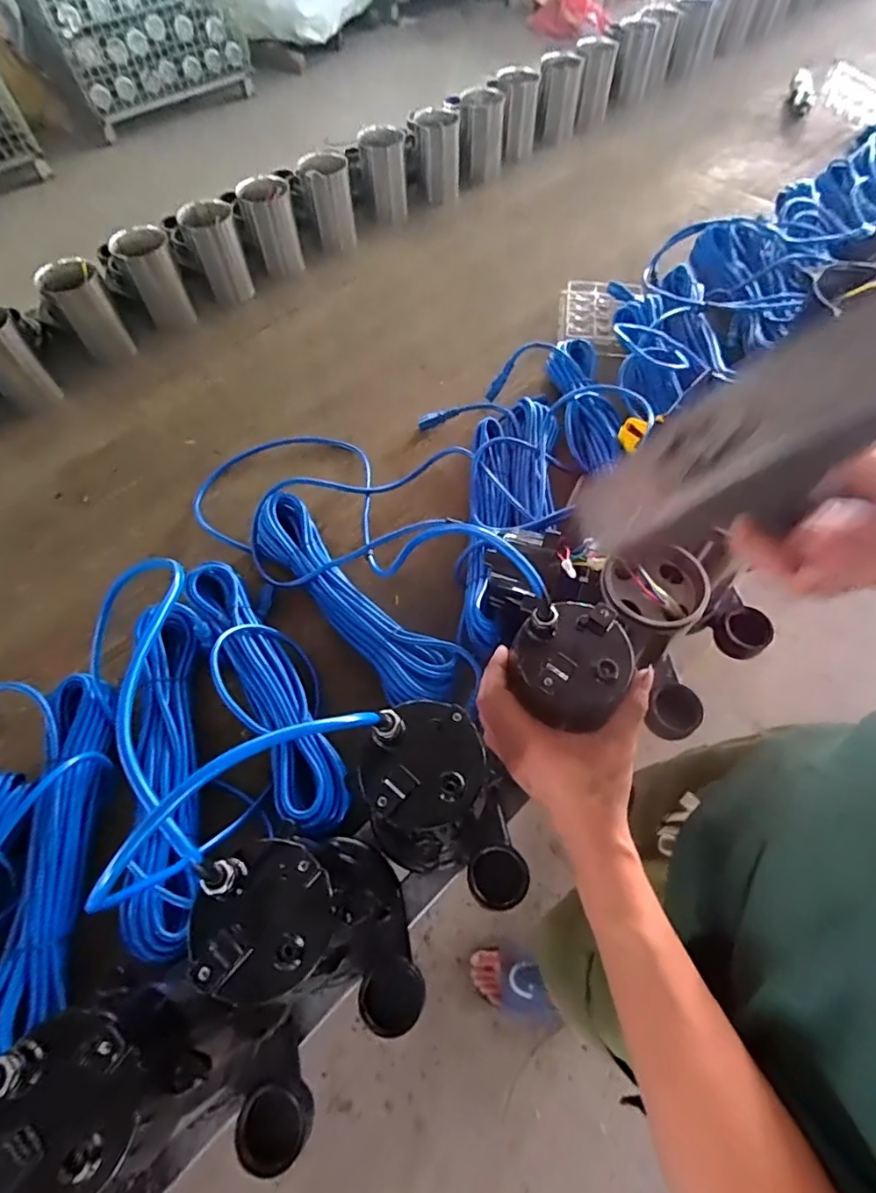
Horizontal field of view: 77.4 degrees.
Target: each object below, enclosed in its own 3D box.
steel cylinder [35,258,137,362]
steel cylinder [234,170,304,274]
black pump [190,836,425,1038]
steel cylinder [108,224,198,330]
[{"bbox_3d":[-0.568,-0.462,0.892,0.087,0.131,0.076,-37,66,-17],"label":"steel cylinder"},{"bbox_3d":[-0.305,-0.674,1.011,0.090,0.150,0.076,-9,61,-3],"label":"steel cylinder"},{"bbox_3d":[-0.070,0.249,0.394,0.140,0.227,0.102,27,65,16],"label":"black pump"},{"bbox_3d":[-0.484,-0.544,0.931,0.088,0.120,0.070,-23,62,-10],"label":"steel cylinder"}]

